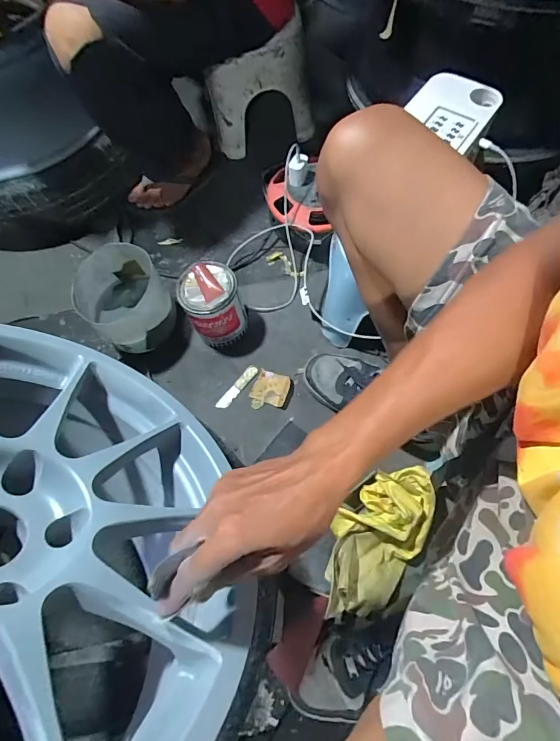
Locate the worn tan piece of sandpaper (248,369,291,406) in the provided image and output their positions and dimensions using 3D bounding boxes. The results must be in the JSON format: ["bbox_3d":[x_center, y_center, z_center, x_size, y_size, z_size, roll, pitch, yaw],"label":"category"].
[{"bbox_3d":[-0.016,0.031,0.738,0.064,0.005,0.058,15,67,10],"label":"worn tan piece of sandpaper"}]

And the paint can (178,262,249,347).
[{"bbox_3d":[-0.118,-0.115,0.732,0.100,0.144,0.092,-1,65,3],"label":"paint can"}]

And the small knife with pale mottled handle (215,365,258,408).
[{"bbox_3d":[-0.078,0.031,0.745,0.022,0.008,0.100,36,72,18],"label":"small knife with pale mottled handle"}]

